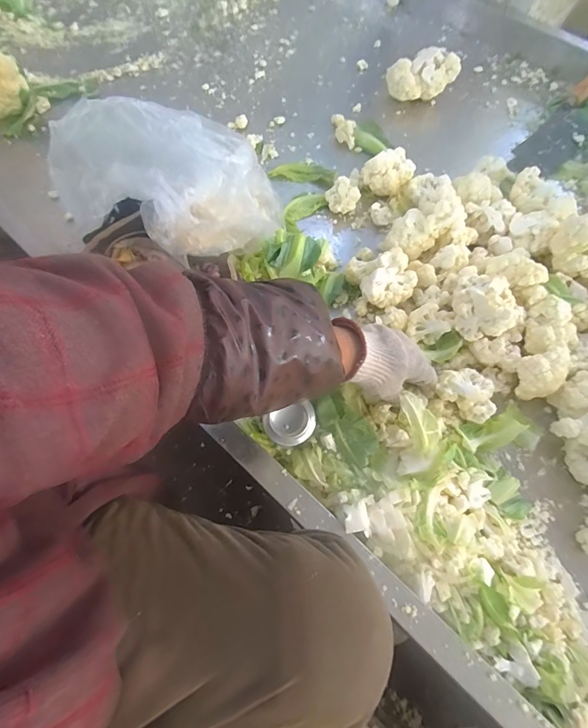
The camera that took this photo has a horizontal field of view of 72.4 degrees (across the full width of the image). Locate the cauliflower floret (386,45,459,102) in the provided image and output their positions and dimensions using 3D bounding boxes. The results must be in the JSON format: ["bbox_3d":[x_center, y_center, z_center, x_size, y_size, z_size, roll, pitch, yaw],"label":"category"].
[{"bbox_3d":[0.255,-0.576,0.803,0.126,0.079,0.061,-9,66,-4],"label":"cauliflower floret"}]

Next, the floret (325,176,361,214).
[{"bbox_3d":[0.086,-0.298,0.705,0.056,0.039,0.057,0,66,0],"label":"floret"}]

